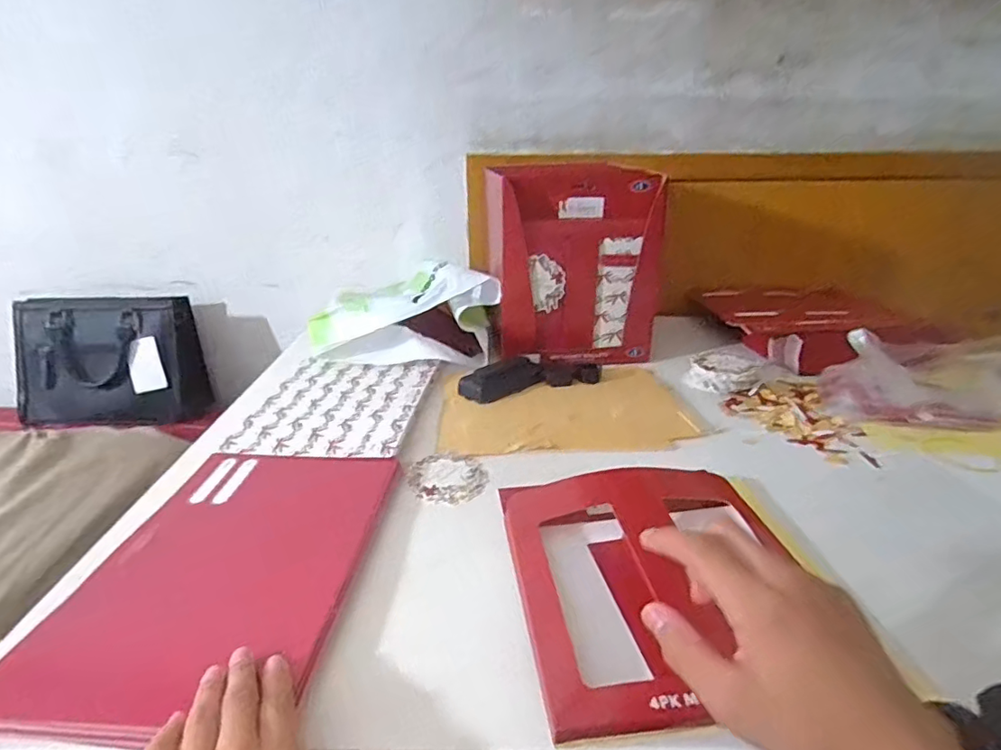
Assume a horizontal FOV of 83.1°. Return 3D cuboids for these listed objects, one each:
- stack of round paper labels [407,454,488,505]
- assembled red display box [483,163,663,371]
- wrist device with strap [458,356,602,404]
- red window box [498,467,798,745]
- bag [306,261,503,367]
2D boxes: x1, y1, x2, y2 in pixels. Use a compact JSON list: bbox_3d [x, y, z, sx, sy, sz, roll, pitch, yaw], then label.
[{"bbox_3d":[-0.049,0.094,0.519,0.072,0.006,0.071,2,22,8],"label":"stack of round paper labels"},{"bbox_3d":[0.096,-0.140,0.738,0.215,0.251,0.091,-4,22,-7],"label":"assembled red display box"},{"bbox_3d":[0.040,-0.004,0.680,0.183,0.037,0.047,-12,24,-26],"label":"wrist device with strap"},{"bbox_3d":[0.108,0.130,0.393,0.191,0.027,0.226,-3,22,-6],"label":"red window box"},{"bbox_3d":[-0.119,-0.085,0.780,0.230,0.110,0.201,-1,22,0],"label":"bag"}]

